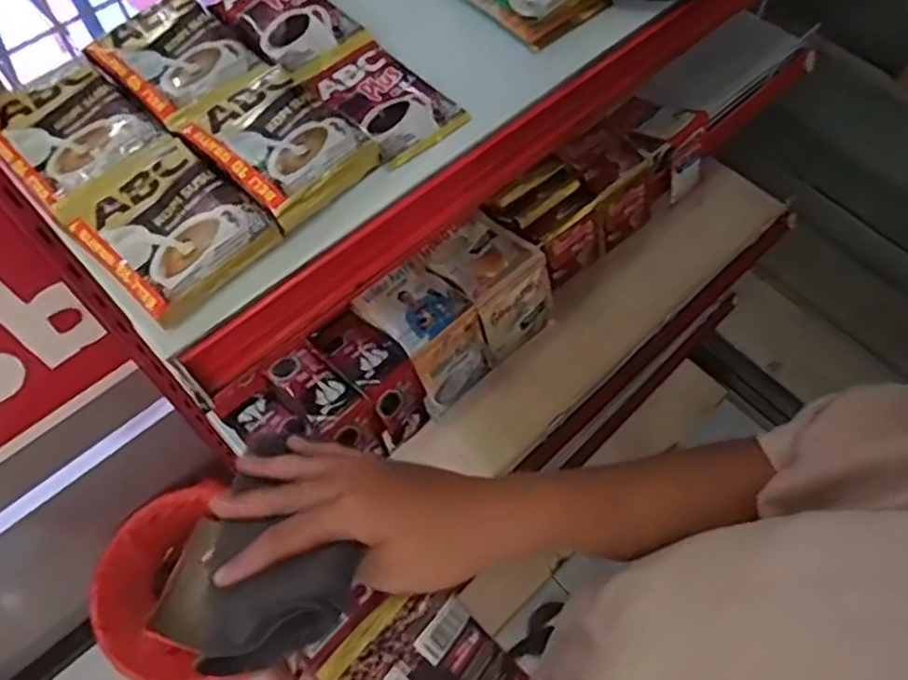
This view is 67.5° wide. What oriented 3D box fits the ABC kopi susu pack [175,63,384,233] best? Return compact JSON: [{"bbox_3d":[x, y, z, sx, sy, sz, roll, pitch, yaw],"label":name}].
[{"bbox_3d":[-0.113,-0.129,0.438,0.103,0.025,0.086,37,67,17],"label":"ABC kopi susu pack"}]

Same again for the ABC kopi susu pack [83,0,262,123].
[{"bbox_3d":[-0.193,-0.197,0.464,0.090,0.015,0.081,39,68,18],"label":"ABC kopi susu pack"}]

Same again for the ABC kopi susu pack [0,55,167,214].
[{"bbox_3d":[-0.250,-0.138,0.436,0.103,0.009,0.086,38,67,18],"label":"ABC kopi susu pack"}]

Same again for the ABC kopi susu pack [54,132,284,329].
[{"bbox_3d":[-0.171,-0.071,0.407,0.105,0.021,0.086,40,68,18],"label":"ABC kopi susu pack"}]

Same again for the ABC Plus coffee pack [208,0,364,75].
[{"bbox_3d":[-0.122,-0.234,0.496,0.091,0.017,0.075,40,68,18],"label":"ABC Plus coffee pack"}]

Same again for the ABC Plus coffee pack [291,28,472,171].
[{"bbox_3d":[-0.052,-0.171,0.477,0.070,0.019,0.111,-40,69,-20],"label":"ABC Plus coffee pack"}]

